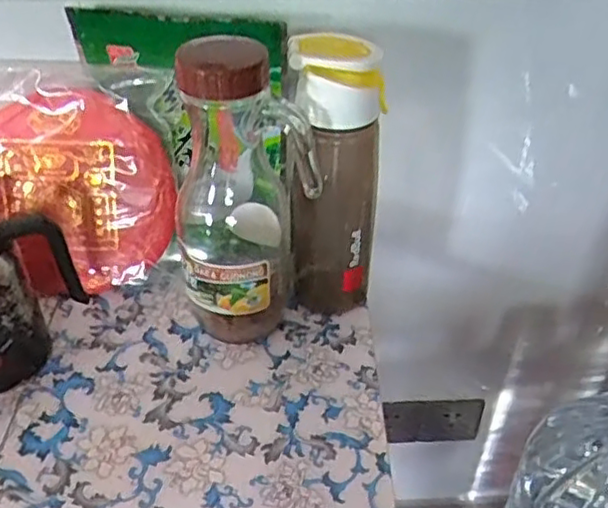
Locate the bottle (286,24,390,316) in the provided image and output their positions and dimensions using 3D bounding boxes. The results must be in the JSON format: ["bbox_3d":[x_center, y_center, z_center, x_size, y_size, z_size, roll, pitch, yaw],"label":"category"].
[{"bbox_3d":[0.025,-0.056,0.559,0.074,0.248,0.077,-2,39,-3],"label":"bottle"}]

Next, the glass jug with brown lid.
[{"bbox_3d":[-0.052,-0.047,0.539,0.103,0.251,0.114,-9,39,-11],"label":"glass jug with brown lid"}]

